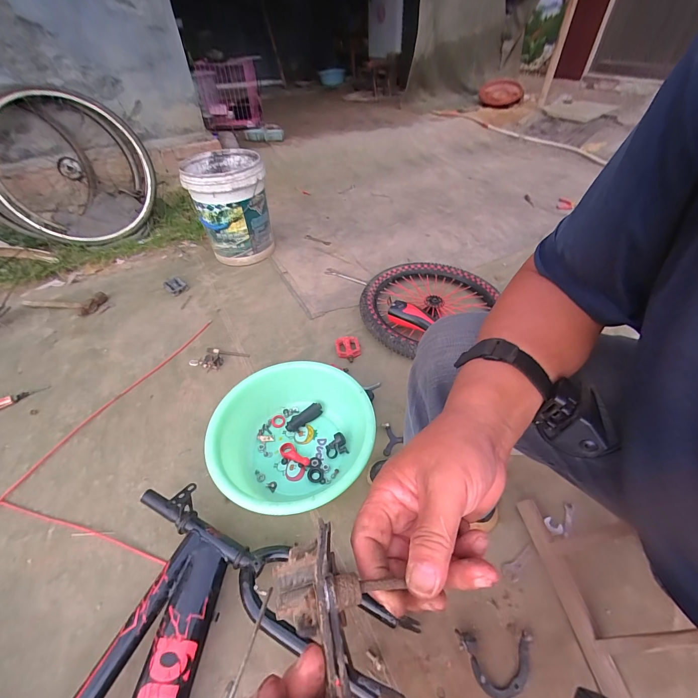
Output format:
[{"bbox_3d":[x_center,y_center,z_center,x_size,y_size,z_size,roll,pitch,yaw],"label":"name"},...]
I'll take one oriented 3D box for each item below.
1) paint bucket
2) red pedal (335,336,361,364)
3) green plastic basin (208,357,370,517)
[{"bbox_3d":[-0.498,-0.590,1.397,0.293,0.384,0.324,-11,46,-10],"label":"paint bucket"},{"bbox_3d":[-0.001,0.000,1.015,0.075,0.025,0.095,-8,45,-8],"label":"red pedal"},{"bbox_3d":[-0.117,0.202,0.746,0.328,0.131,0.344,0,45,0],"label":"green plastic basin"}]

